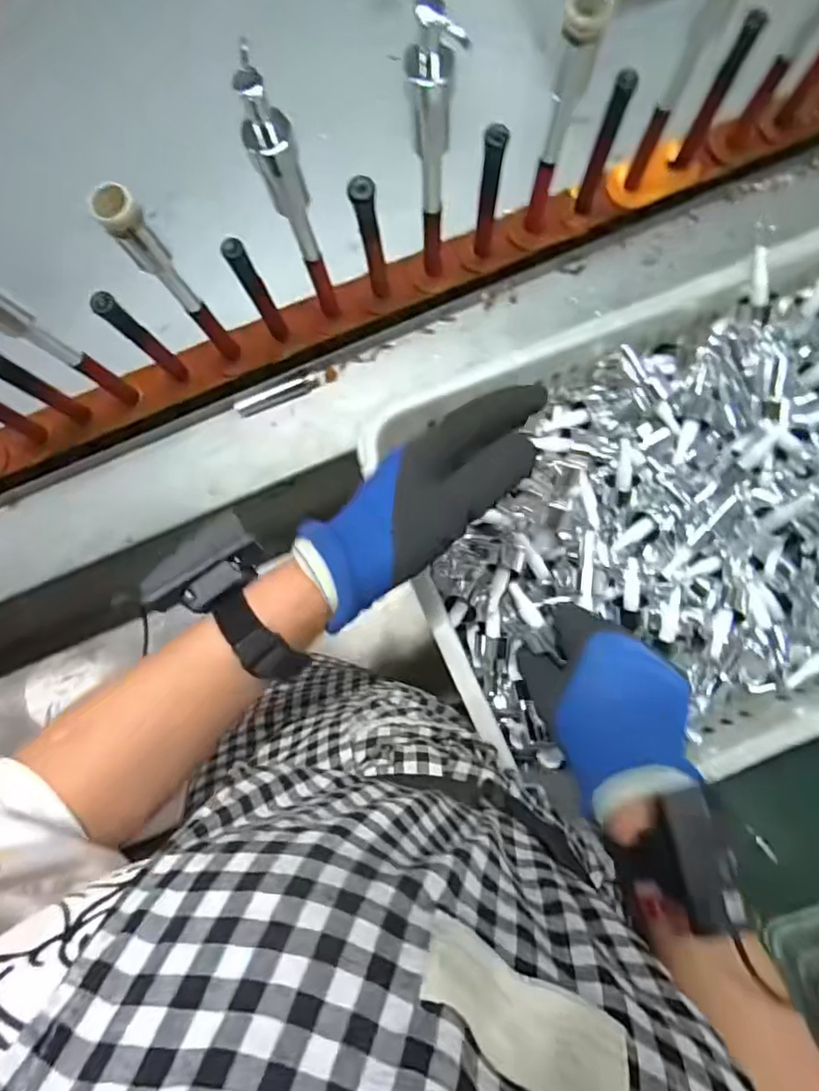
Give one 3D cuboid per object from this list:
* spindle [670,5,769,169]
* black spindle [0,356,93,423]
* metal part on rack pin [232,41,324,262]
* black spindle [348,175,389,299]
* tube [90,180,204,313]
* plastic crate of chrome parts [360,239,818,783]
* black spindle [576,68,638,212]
[{"bbox_3d":[0.253,-0.370,0.499,0.019,0.142,0.021,26,89,3],"label":"spindle"},{"bbox_3d":[-0.316,-0.134,0.490,0.023,0.140,0.025,11,88,3],"label":"black spindle"},{"bbox_3d":[-0.082,-0.243,0.391,0.026,0.170,0.020,-19,87,2],"label":"metal part on rack pin"},{"bbox_3d":[-0.030,-0.249,0.503,0.018,0.156,0.023,-14,87,2],"label":"black spindle"},{"bbox_3d":[-0.174,-0.198,0.408,0.026,0.120,0.021,-39,87,1],"label":"tube"},{"bbox_3d":[0.265,-0.032,0.489,0.500,0.105,0.330,-21,87,2],"label":"plastic crate of chrome parts"},{"bbox_3d":[0.161,-0.330,0.495,0.017,0.137,0.017,21,89,3],"label":"black spindle"}]

